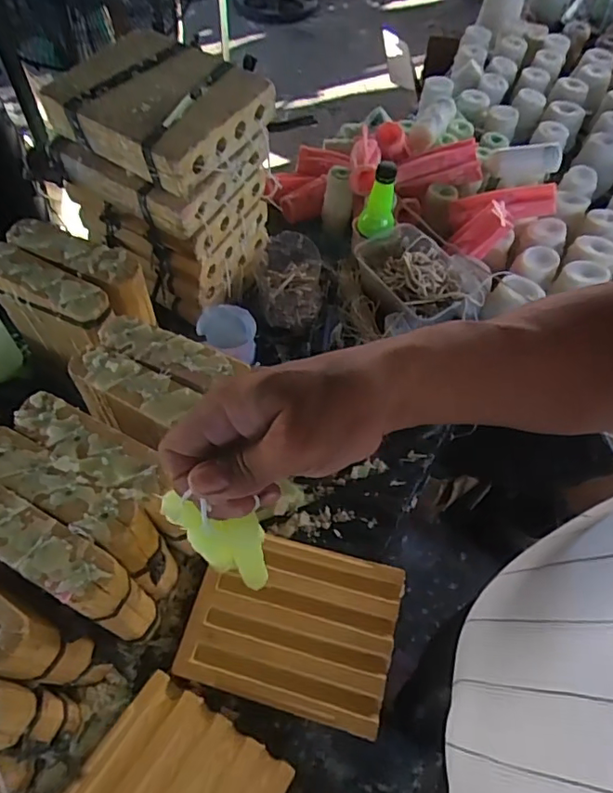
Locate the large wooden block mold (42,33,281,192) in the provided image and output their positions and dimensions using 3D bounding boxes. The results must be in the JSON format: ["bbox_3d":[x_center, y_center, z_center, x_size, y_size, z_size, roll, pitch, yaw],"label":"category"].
[{"bbox_3d":[-0.181,-0.361,0.671,0.218,0.063,0.182,31,61,17],"label":"large wooden block mold"}]

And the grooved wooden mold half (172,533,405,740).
[{"bbox_3d":[-0.014,0.243,0.587,0.213,0.015,0.164,14,57,7],"label":"grooved wooden mold half"}]

